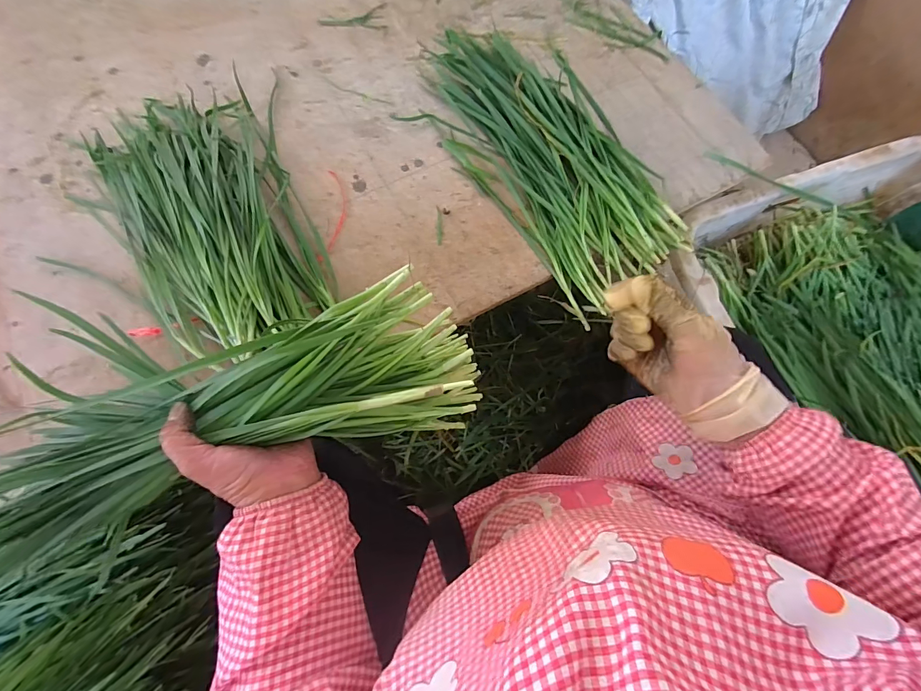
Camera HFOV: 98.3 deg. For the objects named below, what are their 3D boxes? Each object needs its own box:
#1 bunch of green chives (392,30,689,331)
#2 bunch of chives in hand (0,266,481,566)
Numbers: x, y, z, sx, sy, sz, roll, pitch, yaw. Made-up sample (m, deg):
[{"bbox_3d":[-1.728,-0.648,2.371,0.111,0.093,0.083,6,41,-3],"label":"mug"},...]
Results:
[{"bbox_3d":[0.103,-0.253,0.499,0.192,0.039,0.427,-28,76,-9],"label":"bunch of green chives"},{"bbox_3d":[-0.189,0.050,0.306,0.404,0.074,0.125,-17,74,-7],"label":"bunch of chives in hand"}]

